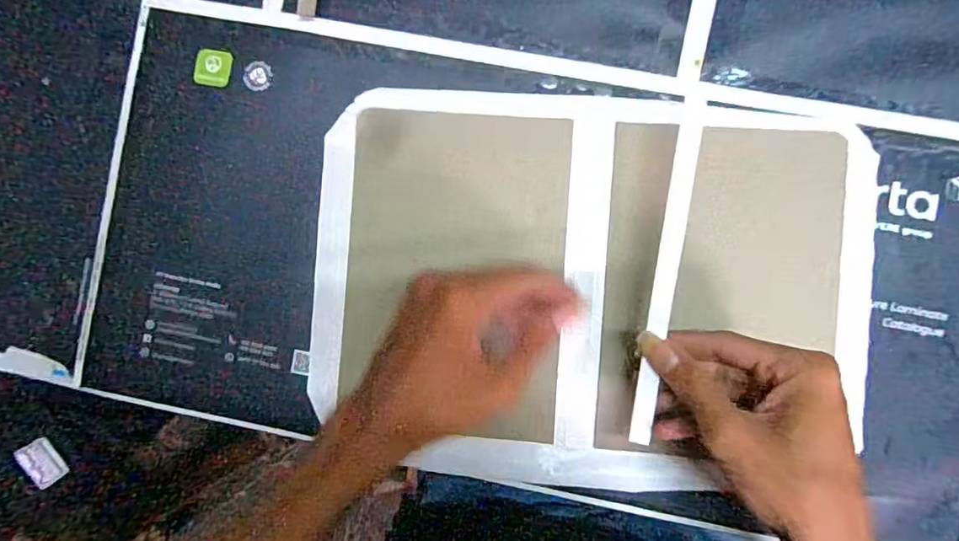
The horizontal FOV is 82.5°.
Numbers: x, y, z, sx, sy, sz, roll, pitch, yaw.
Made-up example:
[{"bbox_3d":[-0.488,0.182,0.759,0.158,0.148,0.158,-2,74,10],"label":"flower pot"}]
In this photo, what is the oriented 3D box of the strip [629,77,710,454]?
[{"bbox_3d":[0.111,-0.003,0.321,0.012,0.006,0.209,9,92,4],"label":"strip"}]

